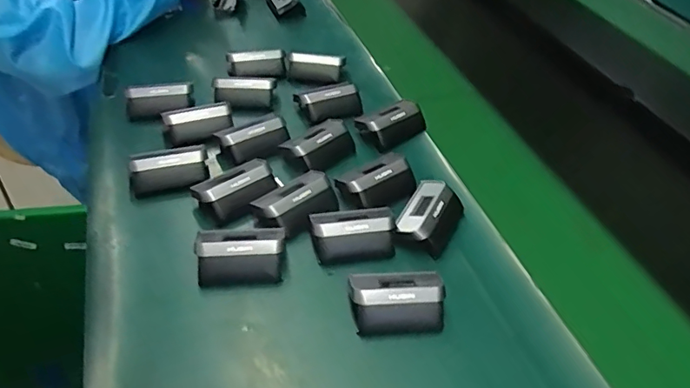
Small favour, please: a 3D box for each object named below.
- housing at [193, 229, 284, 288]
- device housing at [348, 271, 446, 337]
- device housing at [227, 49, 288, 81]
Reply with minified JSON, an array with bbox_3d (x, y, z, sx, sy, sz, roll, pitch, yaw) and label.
[{"bbox_3d":[-0.087,0.051,0.432,0.071,0.028,0.047,0,44,-6],"label":"housing"},{"bbox_3d":[0.041,0.082,0.405,0.071,0.026,0.046,-1,44,-7],"label":"device housing"},{"bbox_3d":[-0.112,-0.166,0.651,0.071,0.026,0.024,-3,44,-9],"label":"device housing"}]

